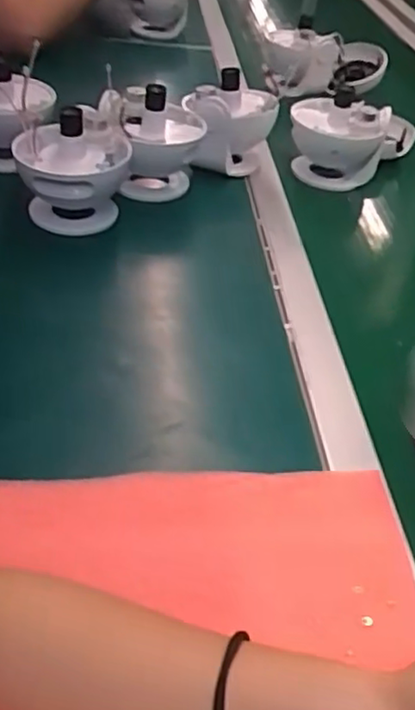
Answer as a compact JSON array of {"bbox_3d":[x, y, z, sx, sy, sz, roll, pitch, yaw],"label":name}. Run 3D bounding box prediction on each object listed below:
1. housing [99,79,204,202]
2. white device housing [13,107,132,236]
[{"bbox_3d":[-0.064,-0.245,0.785,0.111,0.122,0.106,7,41,-8],"label":"housing"},{"bbox_3d":[-0.140,-0.188,0.708,0.111,0.123,0.096,2,42,-13],"label":"white device housing"}]

